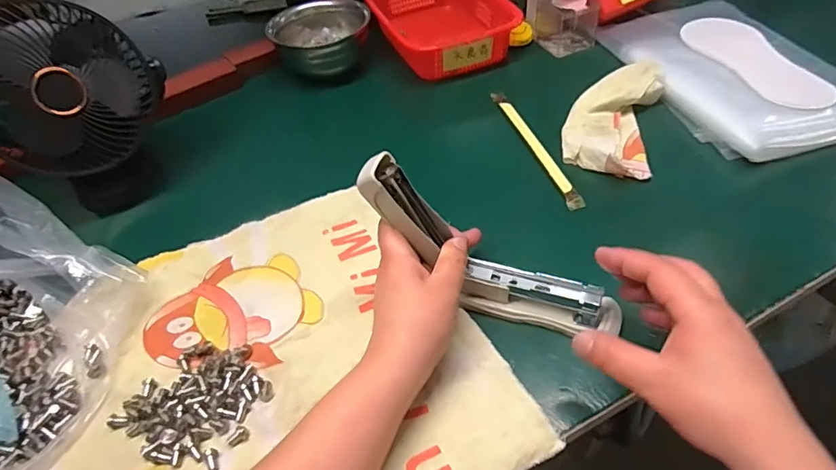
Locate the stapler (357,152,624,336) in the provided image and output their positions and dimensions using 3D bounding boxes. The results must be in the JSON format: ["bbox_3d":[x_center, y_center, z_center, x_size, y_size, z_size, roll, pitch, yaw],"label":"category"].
[{"bbox_3d":[0.046,0.018,0.367,0.209,0.070,0.030,33,51,-14],"label":"stapler"}]

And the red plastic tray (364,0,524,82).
[{"bbox_3d":[0.025,-0.280,0.668,0.149,0.053,0.205,-22,48,-13],"label":"red plastic tray"}]

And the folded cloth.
[{"bbox_3d":[0.204,-0.126,0.529,0.085,0.028,0.167,13,50,18],"label":"folded cloth"}]

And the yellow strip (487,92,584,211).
[{"bbox_3d":[0.118,-0.095,0.522,0.017,0.010,0.198,-15,47,-7],"label":"yellow strip"}]

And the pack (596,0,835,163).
[{"bbox_3d":[0.351,-0.192,0.561,0.197,0.027,0.286,-13,47,-5],"label":"pack"}]

